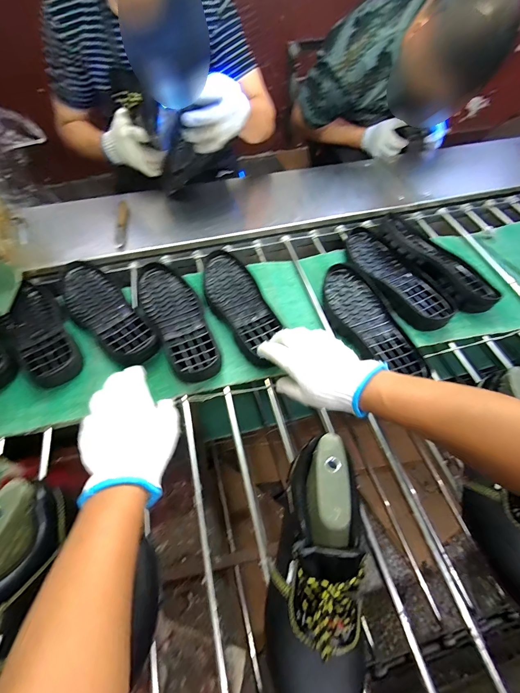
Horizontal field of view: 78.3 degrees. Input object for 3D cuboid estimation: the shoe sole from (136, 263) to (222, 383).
[{"bbox_3d":[-0.155,-0.060,0.592,0.096,0.029,0.297,-24,60,-18],"label":"shoe sole"}]

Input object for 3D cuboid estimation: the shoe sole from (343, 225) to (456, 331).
[{"bbox_3d":[0.265,-0.145,0.648,0.099,0.033,0.284,-19,58,-14],"label":"shoe sole"}]

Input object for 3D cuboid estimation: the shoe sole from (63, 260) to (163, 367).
[{"bbox_3d":[-0.295,-0.064,0.602,0.100,0.047,0.302,-33,63,-22],"label":"shoe sole"}]

